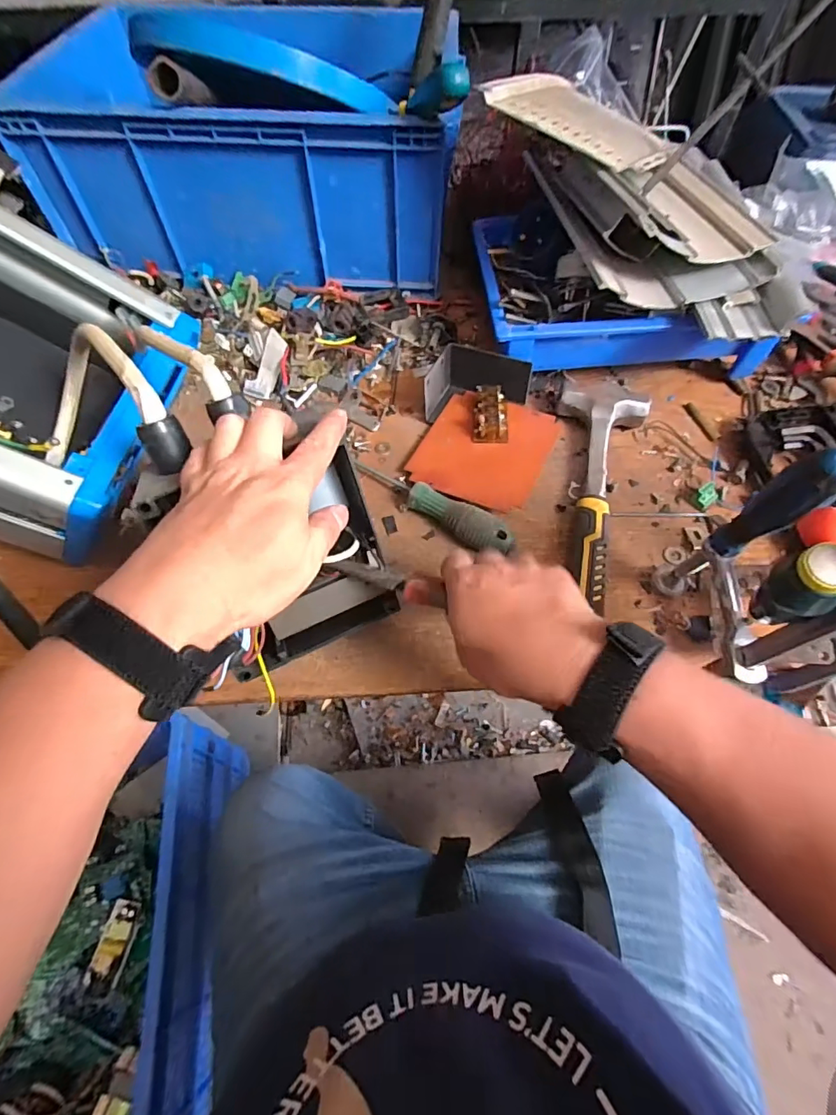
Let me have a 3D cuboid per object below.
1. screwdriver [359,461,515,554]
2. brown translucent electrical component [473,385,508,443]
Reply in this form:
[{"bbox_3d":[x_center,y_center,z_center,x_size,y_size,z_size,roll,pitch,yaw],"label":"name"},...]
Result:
[{"bbox_3d":[0.013,-0.053,0.466,0.177,0.029,0.027,36,65,18],"label":"screwdriver"},{"bbox_3d":[0.077,-0.151,0.516,0.036,0.024,0.062,4,60,2],"label":"brown translucent electrical component"}]

